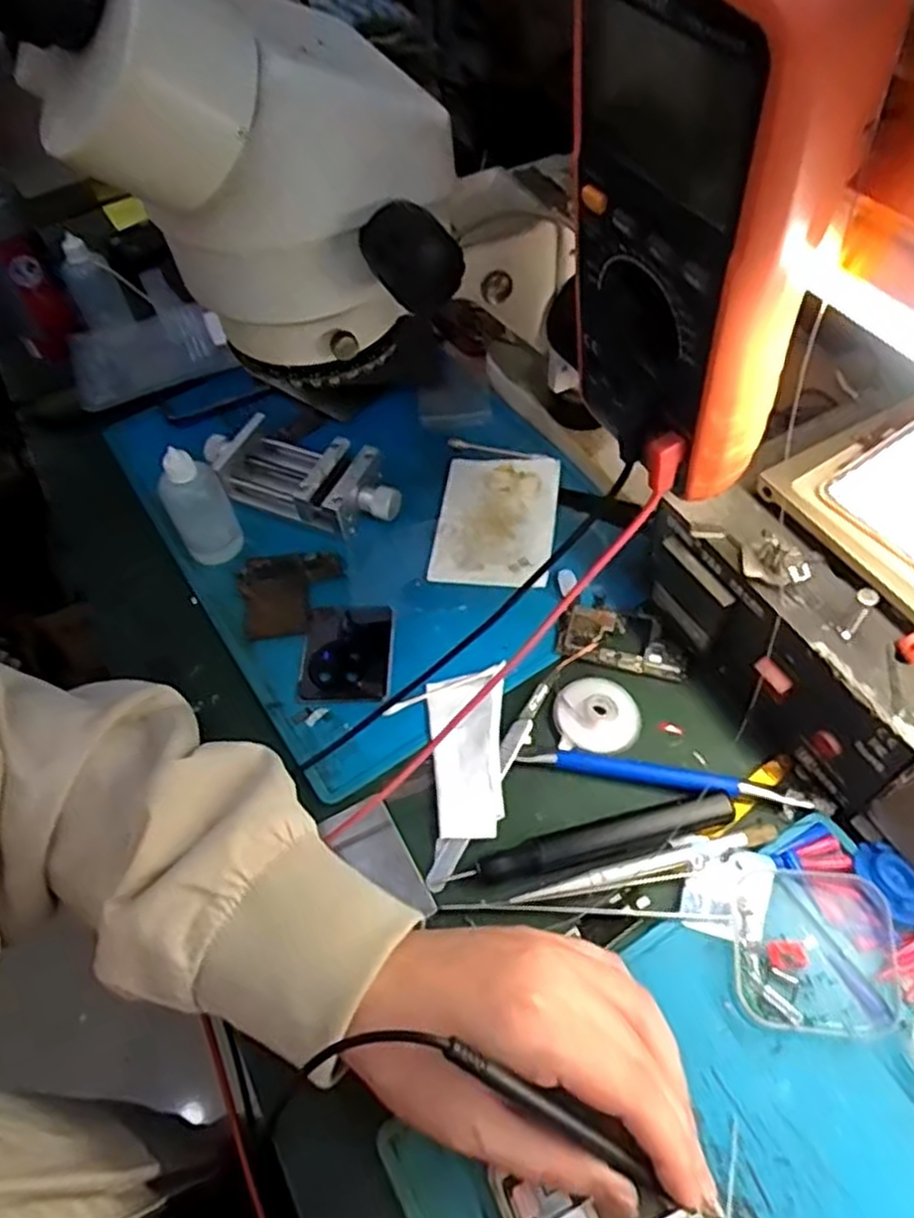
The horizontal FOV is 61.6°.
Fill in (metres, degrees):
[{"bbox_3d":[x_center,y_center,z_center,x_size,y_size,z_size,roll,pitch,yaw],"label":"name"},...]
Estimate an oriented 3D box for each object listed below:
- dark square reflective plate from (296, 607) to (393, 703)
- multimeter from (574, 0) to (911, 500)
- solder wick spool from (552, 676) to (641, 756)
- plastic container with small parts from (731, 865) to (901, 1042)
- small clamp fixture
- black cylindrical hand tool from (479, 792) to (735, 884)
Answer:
[{"bbox_3d":[-0.064,0.026,0.441,0.052,0.004,0.061,-1,55,4],"label":"dark square reflective plate"},{"bbox_3d":[0.078,-0.119,0.255,0.050,0.168,0.091,-22,56,-11],"label":"multimeter"},{"bbox_3d":[0.074,0.055,0.409,0.044,0.006,0.043,-2,55,3],"label":"solder wick spool"},{"bbox_3d":[0.153,0.144,0.328,0.061,0.021,0.065,3,55,7],"label":"plastic container with small parts"},{"bbox_3d":[-0.100,-0.087,0.500,0.133,0.032,0.055,17,58,16],"label":"small clamp fixture"},{"bbox_3d":[0.072,0.109,0.366,0.121,0.011,0.018,-12,55,-3],"label":"black cylindrical hand tool"}]

